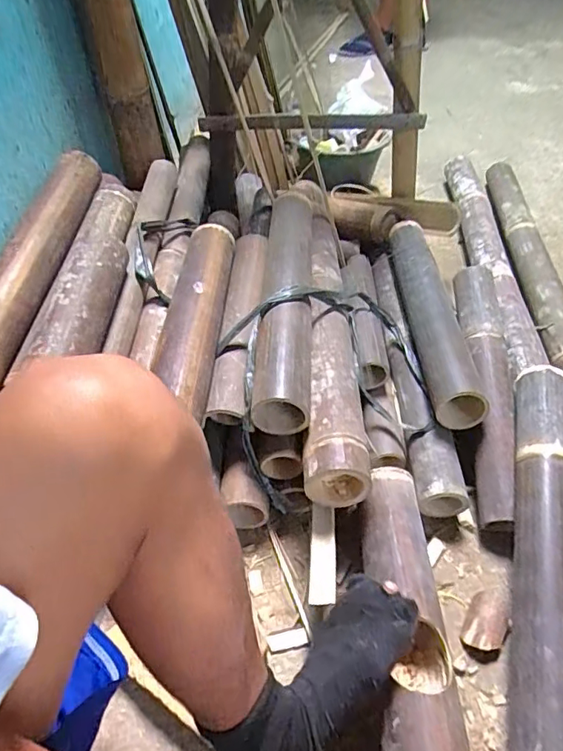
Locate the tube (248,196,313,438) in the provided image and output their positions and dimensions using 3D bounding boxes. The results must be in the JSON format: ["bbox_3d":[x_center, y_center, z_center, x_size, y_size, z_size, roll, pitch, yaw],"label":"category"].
[{"bbox_3d":[0.009,-0.142,0.808,0.079,0.088,0.509,0,45,5],"label":"tube"}]

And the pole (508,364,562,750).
[{"bbox_3d":[0.298,0.211,0.574,0.069,0.085,0.537,9,48,15],"label":"pole"}]

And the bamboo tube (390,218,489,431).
[{"bbox_3d":[0.255,-0.121,0.887,0.073,0.074,0.506,-3,42,4],"label":"bamboo tube"}]

